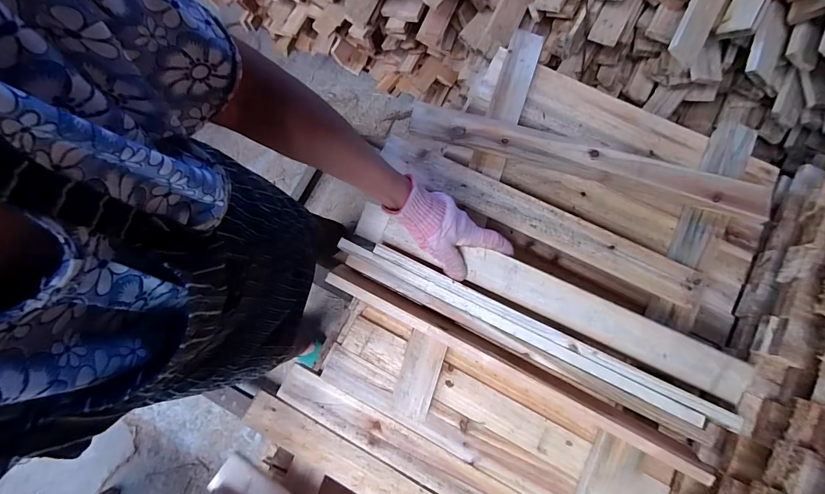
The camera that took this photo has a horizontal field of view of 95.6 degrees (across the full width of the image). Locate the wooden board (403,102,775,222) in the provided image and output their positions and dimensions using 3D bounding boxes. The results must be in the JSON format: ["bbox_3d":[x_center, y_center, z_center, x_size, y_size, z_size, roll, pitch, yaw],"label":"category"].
[{"bbox_3d":[0.259,-0.134,0.571,0.531,0.023,0.059,15,78,3],"label":"wooden board"}]

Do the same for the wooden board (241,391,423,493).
[{"bbox_3d":[-0.017,0.342,0.506,0.483,0.010,0.048,28,79,6],"label":"wooden board"}]

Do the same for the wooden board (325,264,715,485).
[{"bbox_3d":[0.120,0.160,0.510,0.519,0.090,0.030,27,79,6],"label":"wooden board"}]

